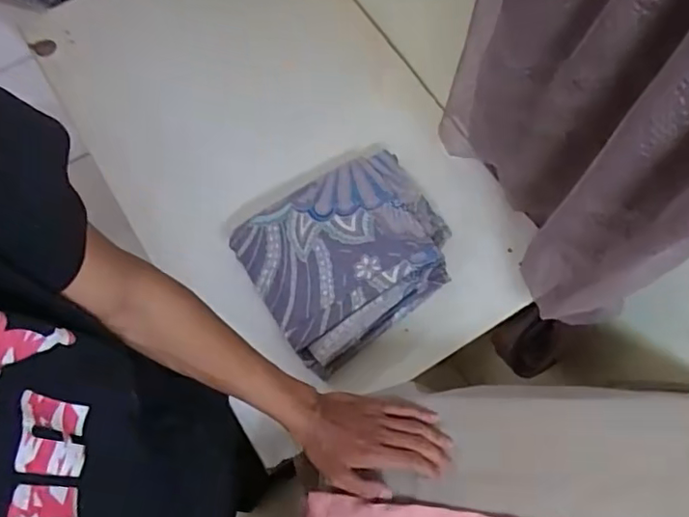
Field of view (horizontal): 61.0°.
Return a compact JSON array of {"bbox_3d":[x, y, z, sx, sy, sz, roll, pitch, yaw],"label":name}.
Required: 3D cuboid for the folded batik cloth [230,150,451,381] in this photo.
[{"bbox_3d":[0.010,-0.005,0.788,0.258,0.032,0.218,-32,74,-11],"label":"folded batik cloth"}]

